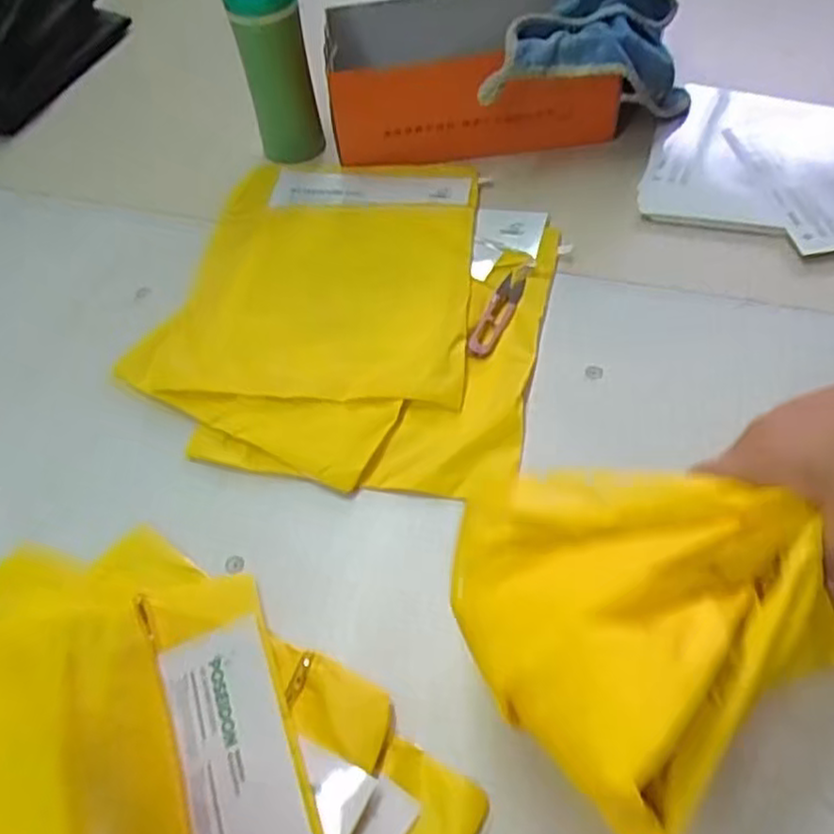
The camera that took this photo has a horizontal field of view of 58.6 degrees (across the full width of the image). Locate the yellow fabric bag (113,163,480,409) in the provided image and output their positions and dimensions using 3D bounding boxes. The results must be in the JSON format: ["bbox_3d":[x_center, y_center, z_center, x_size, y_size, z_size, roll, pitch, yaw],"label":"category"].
[{"bbox_3d":[-0.090,-0.146,0.708,0.278,0.012,0.319,2,52,7],"label":"yellow fabric bag"}]

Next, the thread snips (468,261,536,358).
[{"bbox_3d":[0.076,-0.099,0.661,0.024,0.009,0.120,18,55,18],"label":"thread snips"}]

